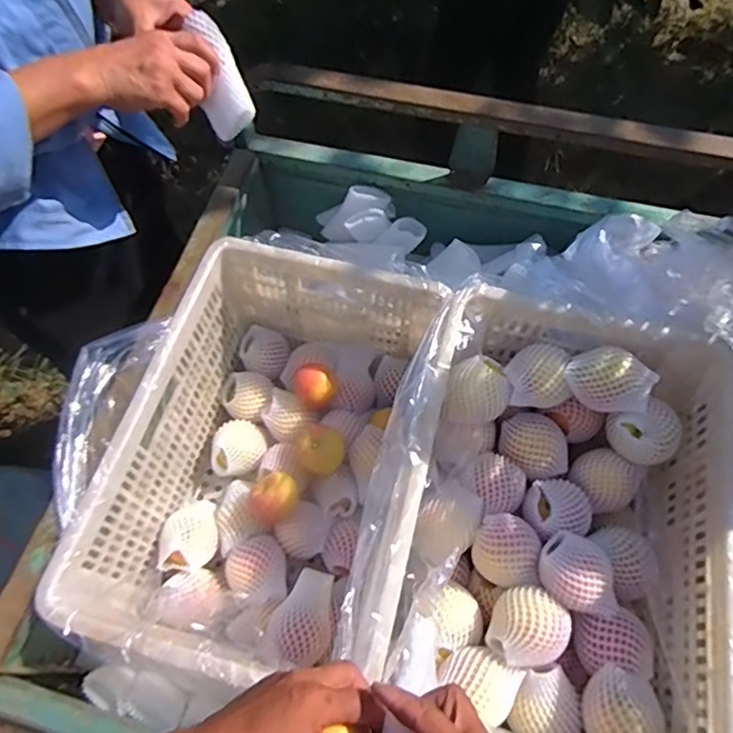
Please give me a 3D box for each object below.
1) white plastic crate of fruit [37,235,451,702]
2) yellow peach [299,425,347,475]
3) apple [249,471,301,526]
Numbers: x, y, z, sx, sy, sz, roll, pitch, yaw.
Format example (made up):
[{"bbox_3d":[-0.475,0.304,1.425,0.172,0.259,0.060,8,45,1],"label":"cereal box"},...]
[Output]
[{"bbox_3d":[-0.124,0.129,0.798,0.330,0.237,0.520,14,63,9],"label":"white plastic crate of fruit"},{"bbox_3d":[-0.067,0.129,0.857,0.063,0.056,0.062,-1,62,2],"label":"yellow peach"},{"bbox_3d":[-0.134,0.193,0.830,0.064,0.056,0.072,28,66,16],"label":"apple"}]

